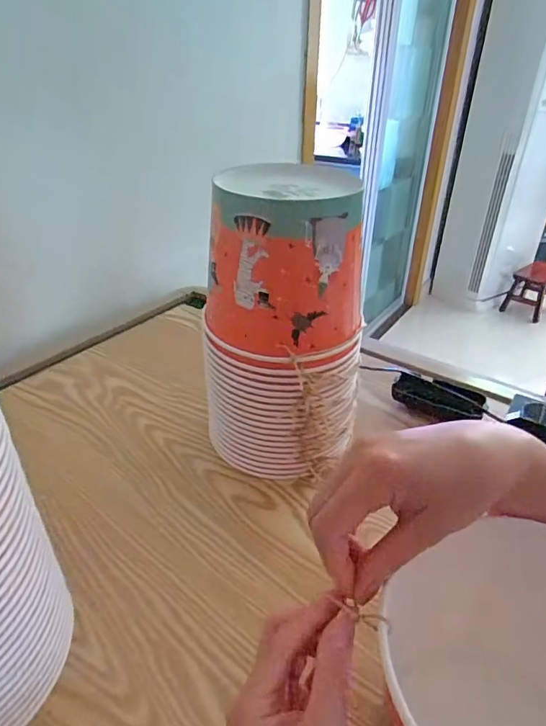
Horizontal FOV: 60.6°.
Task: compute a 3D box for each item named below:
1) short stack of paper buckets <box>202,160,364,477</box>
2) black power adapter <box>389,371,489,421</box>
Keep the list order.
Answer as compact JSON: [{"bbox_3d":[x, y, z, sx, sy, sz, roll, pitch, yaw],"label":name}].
[{"bbox_3d":[0.019,-0.030,0.464,0.139,0.282,0.135,9,34,12],"label":"short stack of paper buckets"},{"bbox_3d":[0.204,0.042,0.578,0.106,0.036,0.034,15,35,21],"label":"black power adapter"}]

